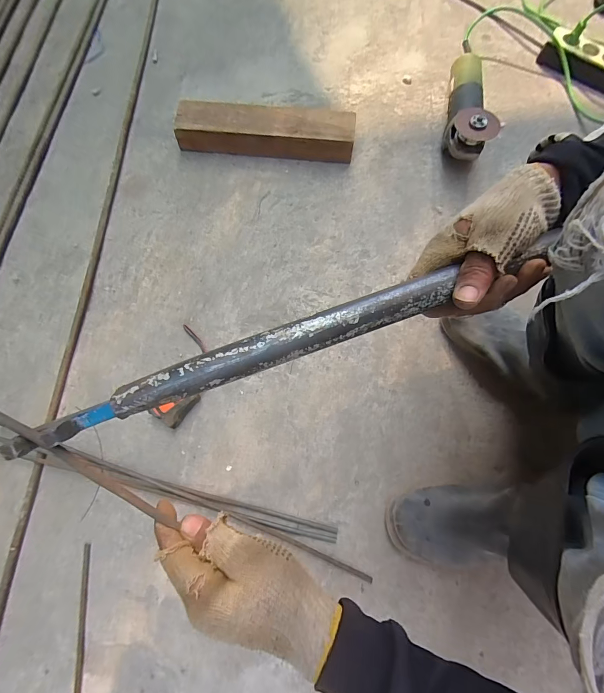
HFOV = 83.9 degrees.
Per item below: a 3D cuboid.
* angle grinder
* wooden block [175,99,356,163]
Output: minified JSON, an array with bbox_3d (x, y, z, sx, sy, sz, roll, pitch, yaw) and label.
[{"bbox_3d":[0.321,-0.494,0.662,0.069,0.097,0.311,7,72,2],"label":"angle grinder"},{"bbox_3d":[-0.070,-0.422,0.660,0.341,0.060,0.078,5,74,1],"label":"wooden block"}]

